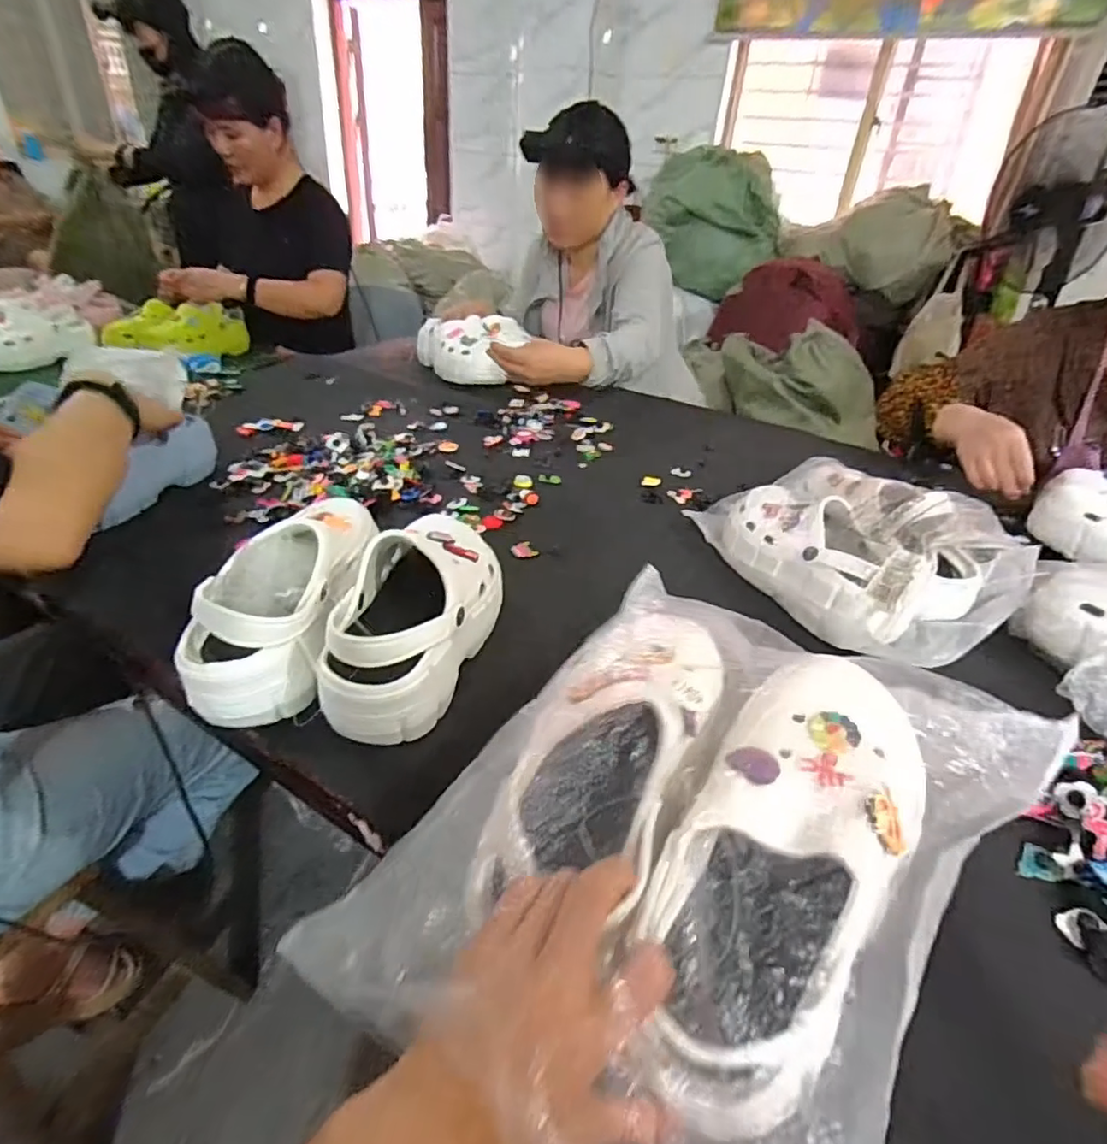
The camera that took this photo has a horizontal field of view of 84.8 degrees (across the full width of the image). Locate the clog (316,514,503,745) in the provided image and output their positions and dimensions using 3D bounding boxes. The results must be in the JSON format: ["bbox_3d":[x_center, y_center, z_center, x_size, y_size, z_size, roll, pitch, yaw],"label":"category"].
[{"bbox_3d":[-0.107,0.025,0.517,0.105,0.090,0.232,7,34,3],"label":"clog"}]

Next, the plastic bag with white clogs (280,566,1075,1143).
[{"bbox_3d":[0.076,0.144,0.324,0.268,0.111,0.322,28,41,30],"label":"plastic bag with white clogs"}]

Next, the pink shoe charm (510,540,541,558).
[{"bbox_3d":[-0.035,-0.025,0.703,0.030,0.008,0.027,-20,42,-32],"label":"pink shoe charm"}]

